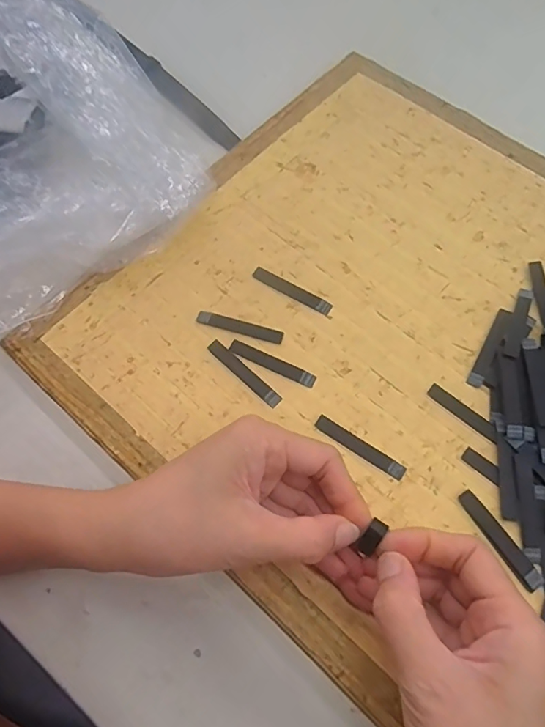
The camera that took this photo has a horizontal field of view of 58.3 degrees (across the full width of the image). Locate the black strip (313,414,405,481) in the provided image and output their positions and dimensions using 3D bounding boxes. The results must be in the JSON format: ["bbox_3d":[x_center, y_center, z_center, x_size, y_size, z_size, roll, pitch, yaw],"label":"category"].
[{"bbox_3d":[0.054,0.051,0.301,0.060,0.004,0.009,32,71,13],"label":"black strip"}]

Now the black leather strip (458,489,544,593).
[{"bbox_3d":[0.130,0.100,0.280,0.012,0.004,0.060,-31,70,-12],"label":"black leather strip"}]

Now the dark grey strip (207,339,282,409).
[{"bbox_3d":[-0.019,0.006,0.320,0.060,0.004,0.010,41,73,16],"label":"dark grey strip"}]

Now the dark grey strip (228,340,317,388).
[{"bbox_3d":[0.000,0.000,0.324,0.060,0.004,0.010,23,69,10],"label":"dark grey strip"}]

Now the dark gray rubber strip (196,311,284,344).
[{"bbox_3d":[-0.022,-0.026,0.333,0.060,0.004,0.009,15,68,7],"label":"dark gray rubber strip"}]

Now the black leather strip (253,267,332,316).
[{"bbox_3d":[0.014,-0.052,0.344,0.061,0.004,0.010,30,71,13],"label":"black leather strip"}]

